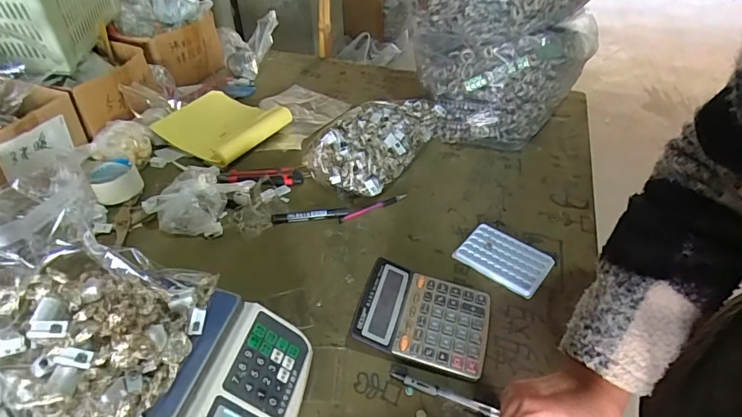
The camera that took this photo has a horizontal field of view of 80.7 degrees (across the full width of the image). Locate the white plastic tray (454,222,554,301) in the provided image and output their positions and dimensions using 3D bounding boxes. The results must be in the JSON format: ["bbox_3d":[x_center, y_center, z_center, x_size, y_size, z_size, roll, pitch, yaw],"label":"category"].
[{"bbox_3d":[0.205,0.075,0.673,0.129,0.008,0.092,29,49,28],"label":"white plastic tray"}]

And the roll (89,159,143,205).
[{"bbox_3d":[-0.453,-0.050,0.777,0.076,0.051,0.080,0,42,0],"label":"roll"}]

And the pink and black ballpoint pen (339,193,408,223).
[{"bbox_3d":[0.006,-0.001,0.763,0.134,0.007,0.014,-20,46,-21],"label":"pink and black ballpoint pen"}]

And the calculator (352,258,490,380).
[{"bbox_3d":[0.069,0.142,0.581,0.166,0.035,0.130,10,43,10],"label":"calculator"}]

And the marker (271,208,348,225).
[{"bbox_3d":[-0.104,0.013,0.741,0.126,0.018,0.013,-6,42,-7],"label":"marker"}]

